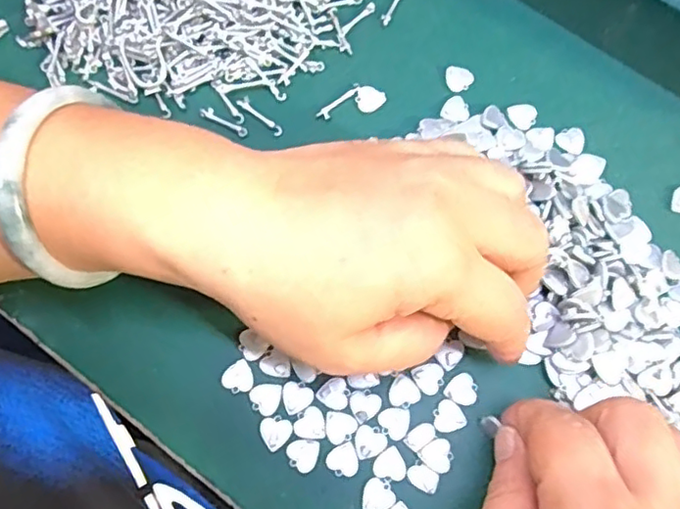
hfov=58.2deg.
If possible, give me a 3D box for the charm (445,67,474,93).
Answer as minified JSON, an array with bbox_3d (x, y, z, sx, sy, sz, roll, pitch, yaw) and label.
[{"bbox_3d":[0.053,-0.079,0.274,0.012,0.004,0.012,0,74,0],"label":"charm"}]

